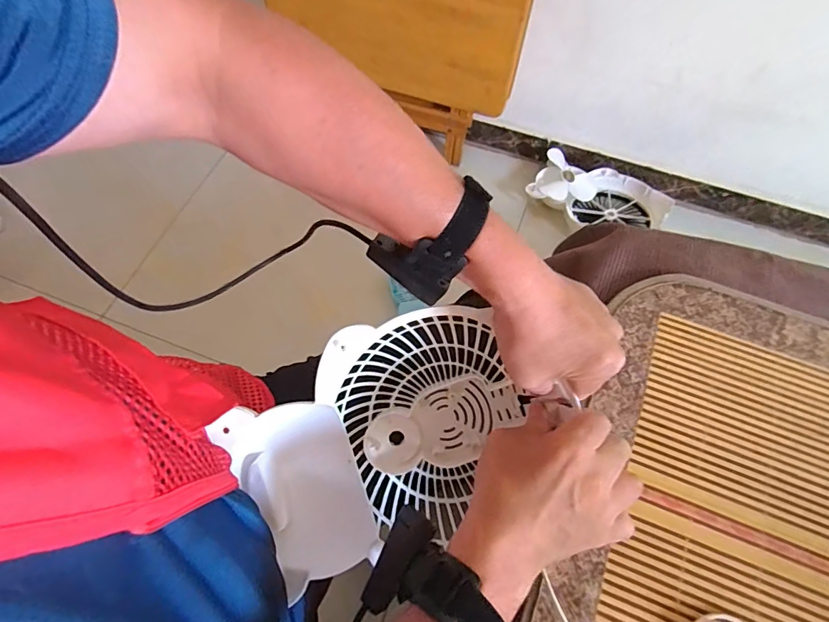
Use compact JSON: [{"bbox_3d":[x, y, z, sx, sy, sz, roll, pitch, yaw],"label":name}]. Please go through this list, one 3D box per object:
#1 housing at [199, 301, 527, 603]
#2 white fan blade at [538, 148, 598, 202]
[{"bbox_3d":[-0.018,0.122,0.418,0.274,0.105,0.226,-28,97,-15],"label":"housing"},{"bbox_3d":[0.364,-0.312,1.105,0.146,0.035,0.137,34,68,14],"label":"white fan blade"}]

